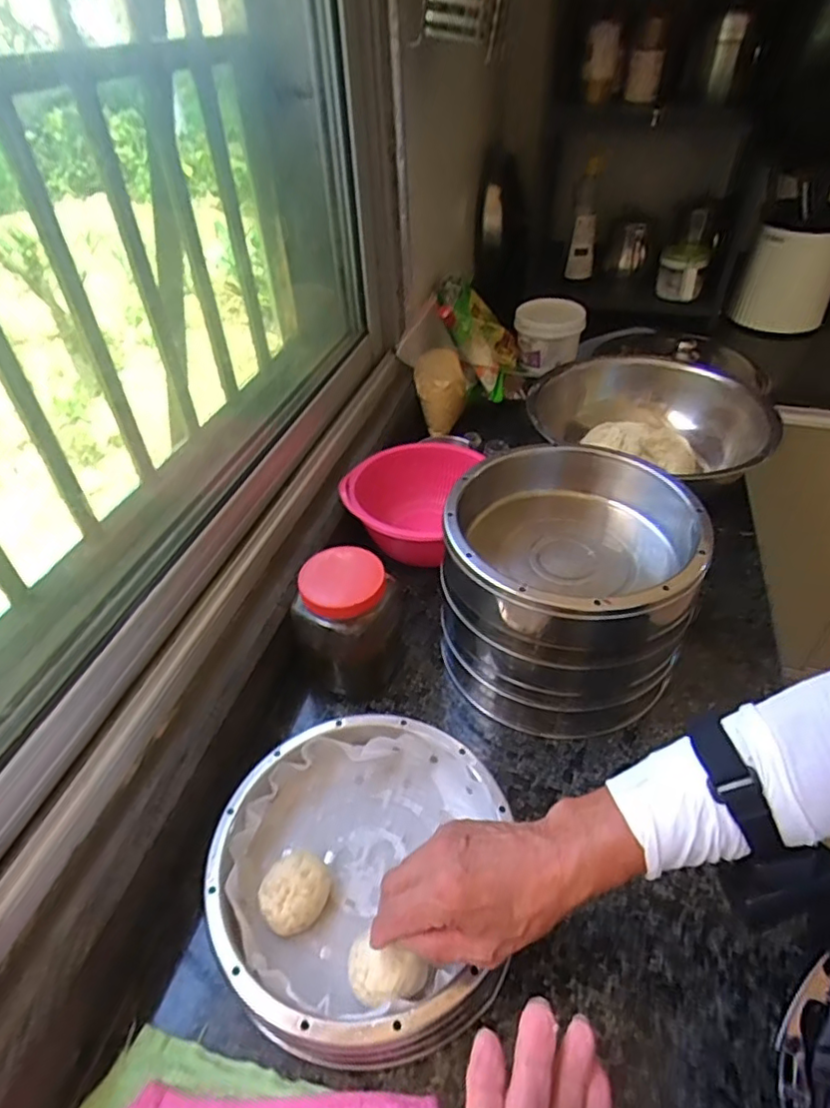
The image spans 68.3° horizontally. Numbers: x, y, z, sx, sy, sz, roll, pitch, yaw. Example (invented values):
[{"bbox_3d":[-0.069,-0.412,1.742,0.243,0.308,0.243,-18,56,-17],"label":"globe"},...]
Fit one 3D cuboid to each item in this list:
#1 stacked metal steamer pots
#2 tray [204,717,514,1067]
[{"bbox_3d":[0.150,0.036,0.625,0.219,0.193,0.234,-3,42,3],"label":"stacked metal steamer pots"},{"bbox_3d":[-0.045,0.248,0.485,0.213,0.059,0.234,4,42,11],"label":"tray"}]

